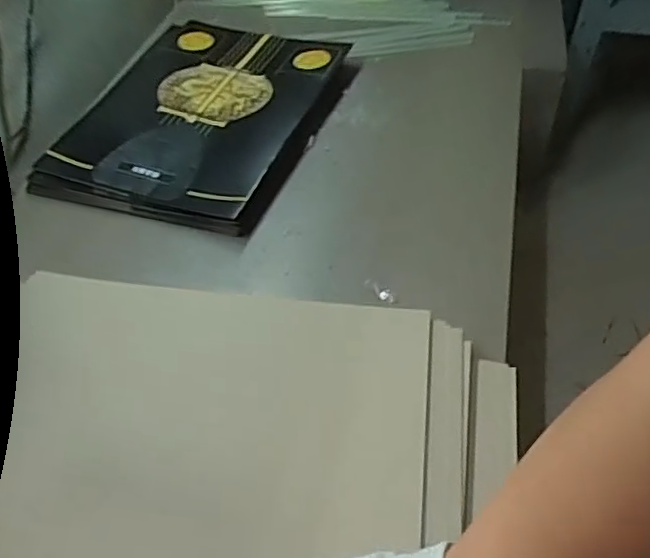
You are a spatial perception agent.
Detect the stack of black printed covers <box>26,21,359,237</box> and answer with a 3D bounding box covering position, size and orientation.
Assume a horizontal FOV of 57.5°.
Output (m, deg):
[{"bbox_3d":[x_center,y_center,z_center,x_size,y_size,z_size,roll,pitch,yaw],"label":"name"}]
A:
[{"bbox_3d":[-0.159,-0.228,0.791,0.306,0.034,0.396,12,52,12],"label":"stack of black printed covers"}]

